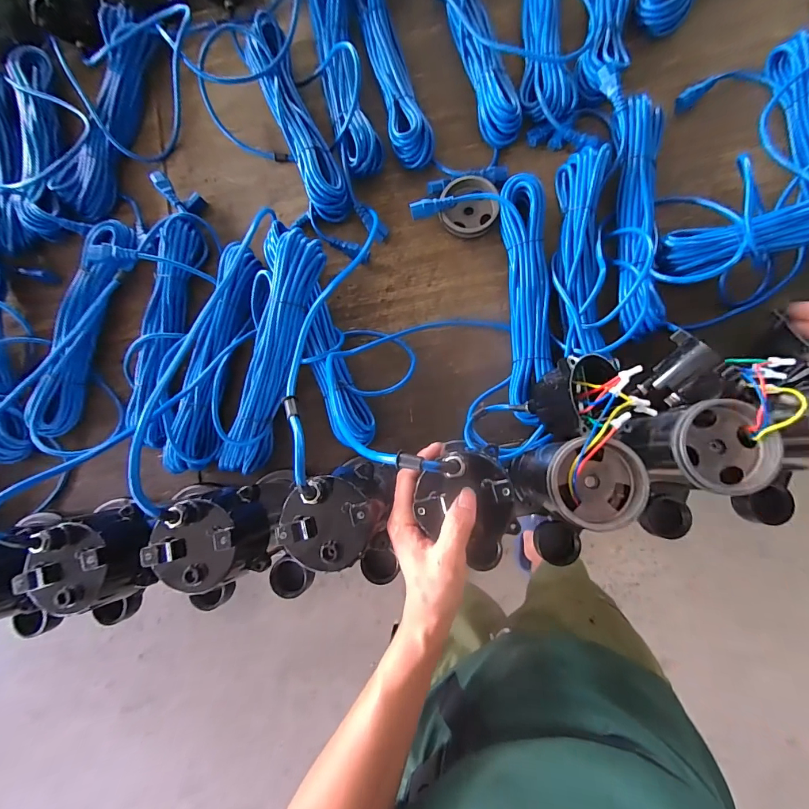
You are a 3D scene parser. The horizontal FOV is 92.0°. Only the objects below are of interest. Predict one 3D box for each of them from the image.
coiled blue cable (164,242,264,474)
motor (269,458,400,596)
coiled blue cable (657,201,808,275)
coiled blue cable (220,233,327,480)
[{"bbox_3d":[-0.277,-0.070,0.578,0.089,0.053,0.343,14,86,7],"label":"coiled blue cable"},{"bbox_3d":[-0.061,0.108,0.370,0.097,0.084,0.108,1,85,6],"label":"motor"},{"bbox_3d":[0.526,-0.231,0.492,0.387,0.053,0.075,-12,83,4],"label":"coiled blue cable"},{"bbox_3d":[-0.192,-0.073,0.549,0.080,0.065,0.339,21,101,7],"label":"coiled blue cable"}]

